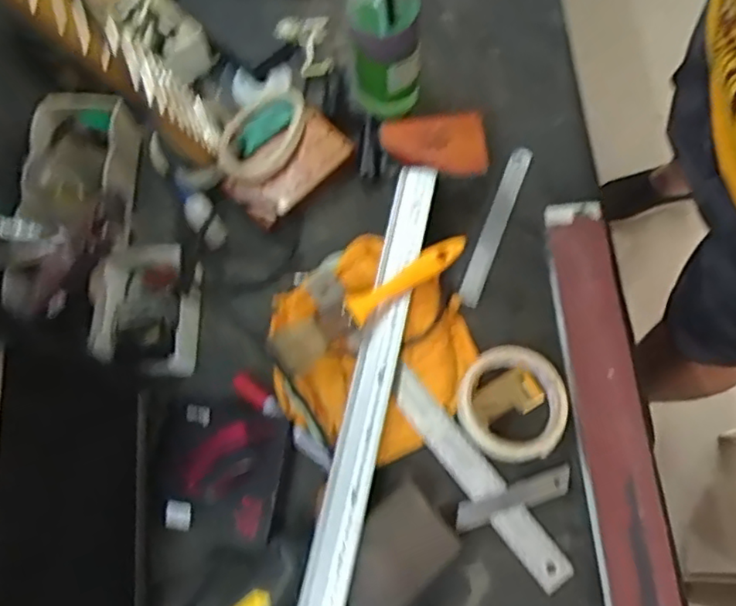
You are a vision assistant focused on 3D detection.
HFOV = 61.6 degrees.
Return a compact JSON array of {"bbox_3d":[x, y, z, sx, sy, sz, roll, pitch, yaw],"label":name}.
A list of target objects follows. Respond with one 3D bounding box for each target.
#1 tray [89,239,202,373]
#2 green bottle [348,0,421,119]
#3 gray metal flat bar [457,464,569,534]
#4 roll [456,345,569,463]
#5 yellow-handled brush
[{"bbox_3d":[-0.208,0.008,0.578,0.105,0.051,0.113,-5,69,2],"label":"tray"},{"bbox_3d":[0.015,-0.255,0.589,0.063,0.172,0.072,-3,69,3],"label":"green bottle"},{"bbox_3d":[0.124,0.166,0.525,0.103,0.004,0.023,-20,78,1],"label":"gray metal flat bar"},{"bbox_3d":[0.126,0.088,0.540,0.094,0.019,0.097,0,71,1],"label":"roll"},{"bbox_3d":[0.007,-0.003,0.533,0.188,0.027,0.037,-30,70,-7],"label":"yellow-handled brush"}]

